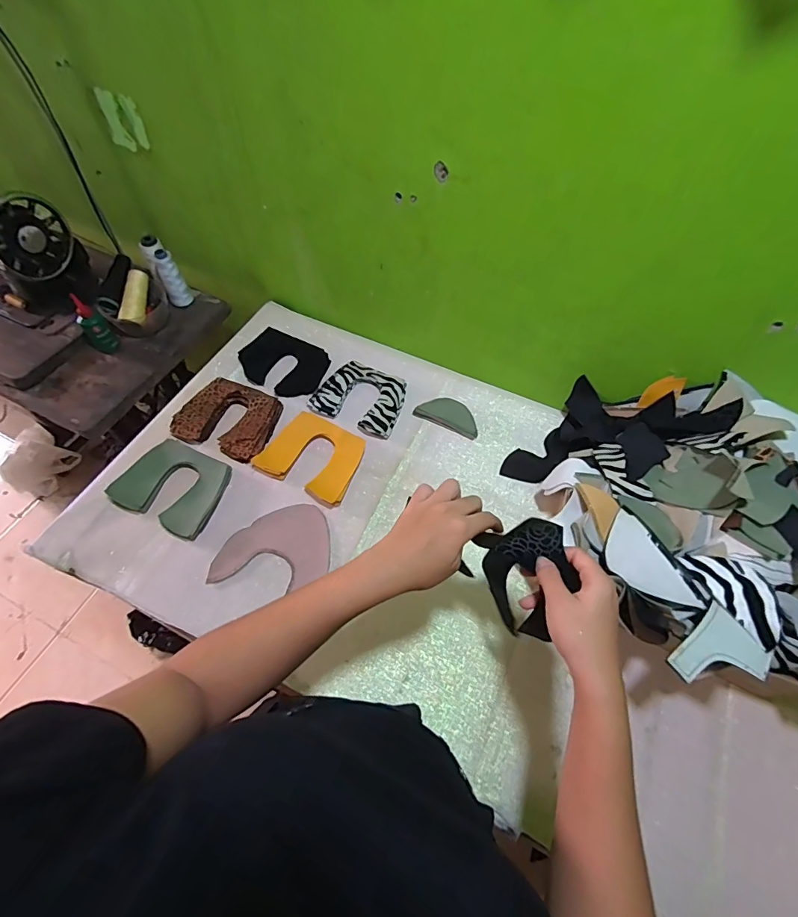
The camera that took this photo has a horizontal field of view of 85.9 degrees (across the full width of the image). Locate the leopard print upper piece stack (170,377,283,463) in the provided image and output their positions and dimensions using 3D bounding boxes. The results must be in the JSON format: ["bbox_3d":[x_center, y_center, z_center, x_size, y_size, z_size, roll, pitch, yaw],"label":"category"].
[{"bbox_3d":[-0.290,-0.070,0.736,0.155,0.032,0.132,18,61,9],"label":"leopard print upper piece stack"}]

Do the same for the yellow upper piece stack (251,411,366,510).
[{"bbox_3d":[-0.137,-0.004,0.700,0.152,0.025,0.129,25,62,13],"label":"yellow upper piece stack"}]

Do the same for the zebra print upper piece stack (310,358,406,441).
[{"bbox_3d":[-0.066,-0.111,0.772,0.151,0.022,0.129,22,62,12],"label":"zebra print upper piece stack"}]

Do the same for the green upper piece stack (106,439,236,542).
[{"bbox_3d":[-0.346,0.043,0.667,0.148,0.018,0.129,23,58,6],"label":"green upper piece stack"}]

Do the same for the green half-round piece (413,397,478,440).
[{"bbox_3d":[0.092,-0.080,0.763,0.114,0.008,0.065,23,62,12],"label":"green half-round piece"}]

